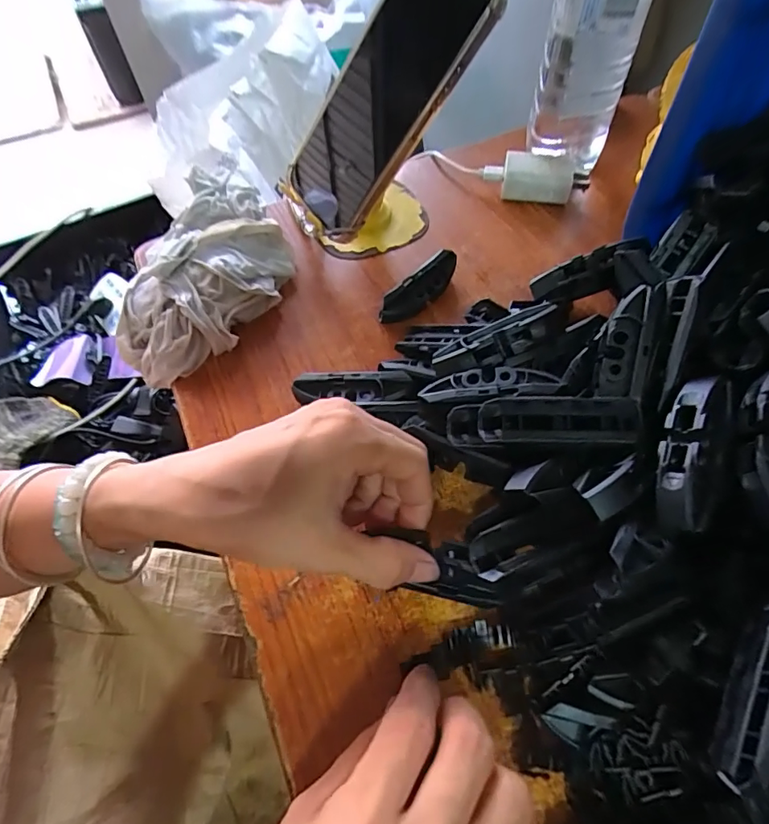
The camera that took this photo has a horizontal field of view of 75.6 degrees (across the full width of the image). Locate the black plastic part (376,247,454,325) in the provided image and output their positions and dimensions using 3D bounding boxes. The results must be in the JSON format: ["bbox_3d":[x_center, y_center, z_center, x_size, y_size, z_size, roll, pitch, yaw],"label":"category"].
[{"bbox_3d":[0.026,-0.083,0.342,0.072,0.023,0.017,-40,64,-21],"label":"black plastic part"}]

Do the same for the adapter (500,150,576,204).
[{"bbox_3d":[0.125,-0.193,0.407,0.054,0.024,0.035,10,58,9],"label":"adapter"}]

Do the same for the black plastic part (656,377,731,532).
[{"bbox_3d":[0.131,0.016,0.211,0.026,0.015,0.070,20,73,15],"label":"black plastic part"}]

